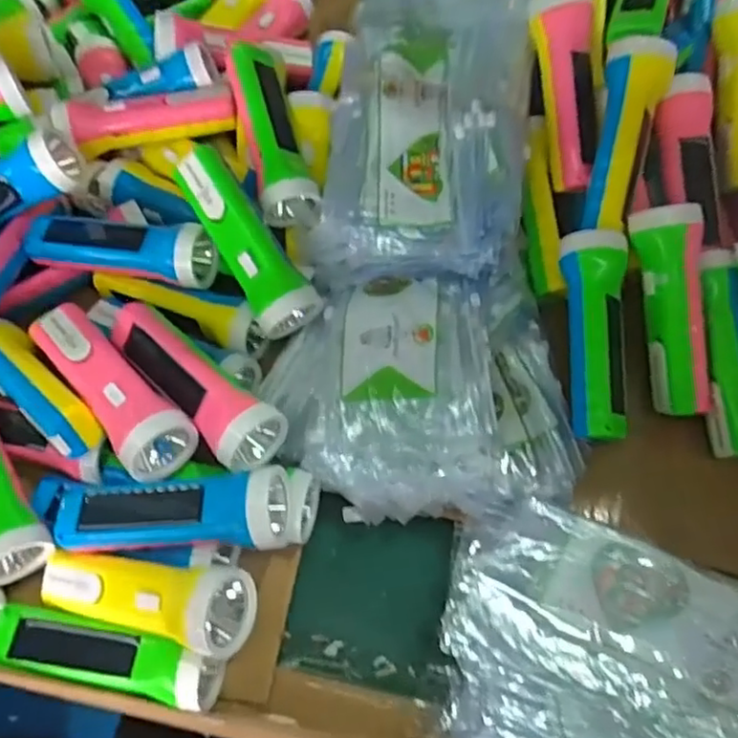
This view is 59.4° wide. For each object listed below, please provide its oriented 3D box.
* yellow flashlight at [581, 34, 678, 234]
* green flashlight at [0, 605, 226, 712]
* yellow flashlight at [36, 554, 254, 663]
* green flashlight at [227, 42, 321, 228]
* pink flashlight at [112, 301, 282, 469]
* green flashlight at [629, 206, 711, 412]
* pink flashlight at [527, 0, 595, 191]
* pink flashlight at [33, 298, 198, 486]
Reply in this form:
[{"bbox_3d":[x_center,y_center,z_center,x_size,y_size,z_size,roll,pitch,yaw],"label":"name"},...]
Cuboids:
[{"bbox_3d":[0.209,-0.193,0.529,0.044,0.041,0.158,12,92,7],"label":"yellow flashlight"},{"bbox_3d":[-0.186,0.199,0.452,0.161,0.047,0.045,10,63,8],"label":"green flashlight"},{"bbox_3d":[-0.160,0.155,0.444,0.163,0.052,0.051,1,67,22],"label":"yellow flashlight"},{"bbox_3d":[-0.087,-0.218,0.574,0.048,0.047,0.169,-15,68,-4],"label":"green flashlight"},{"bbox_3d":[-0.135,0.009,0.486,0.165,0.043,0.051,37,70,19],"label":"pink flashlight"},{"bbox_3d":[0.246,-0.047,0.517,0.047,0.037,0.167,-7,93,-1],"label":"green flashlight"},{"bbox_3d":[0.171,-0.241,0.552,0.052,0.041,0.167,-5,94,0],"label":"pink flashlight"},{"bbox_3d":[-0.198,0.007,0.489,0.055,0.039,0.174,-39,67,-16],"label":"pink flashlight"}]

